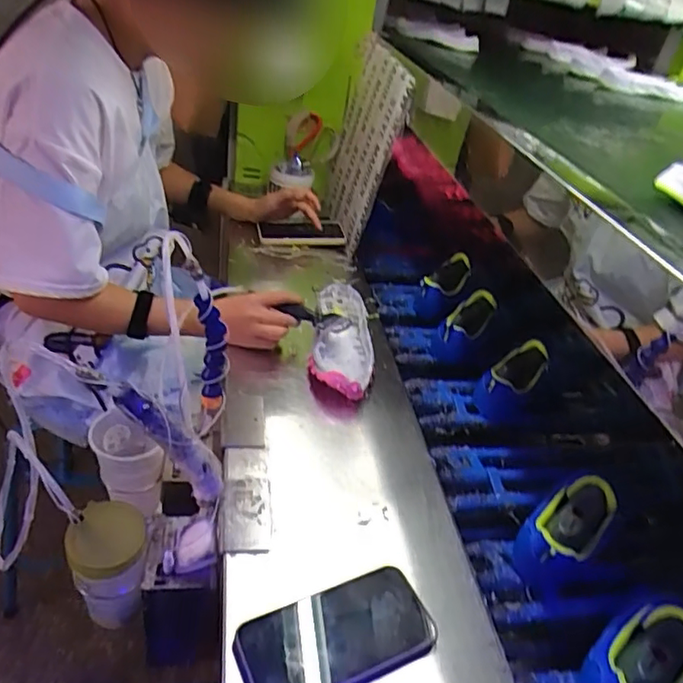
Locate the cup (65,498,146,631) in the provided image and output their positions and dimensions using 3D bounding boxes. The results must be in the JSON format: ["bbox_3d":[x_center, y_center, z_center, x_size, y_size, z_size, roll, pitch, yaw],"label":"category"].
[{"bbox_3d":[-0.239,0.242,0.600,0.073,0.132,0.073,4,37,-3],"label":"cup"}]

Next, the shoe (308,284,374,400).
[{"bbox_3d":[0.004,-0.012,0.822,0.087,0.060,0.254,5,37,-1],"label":"shoe"}]

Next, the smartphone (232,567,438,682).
[{"bbox_3d":[-0.003,0.248,0.479,0.164,0.015,0.078,-14,41,-24],"label":"smartphone"}]

